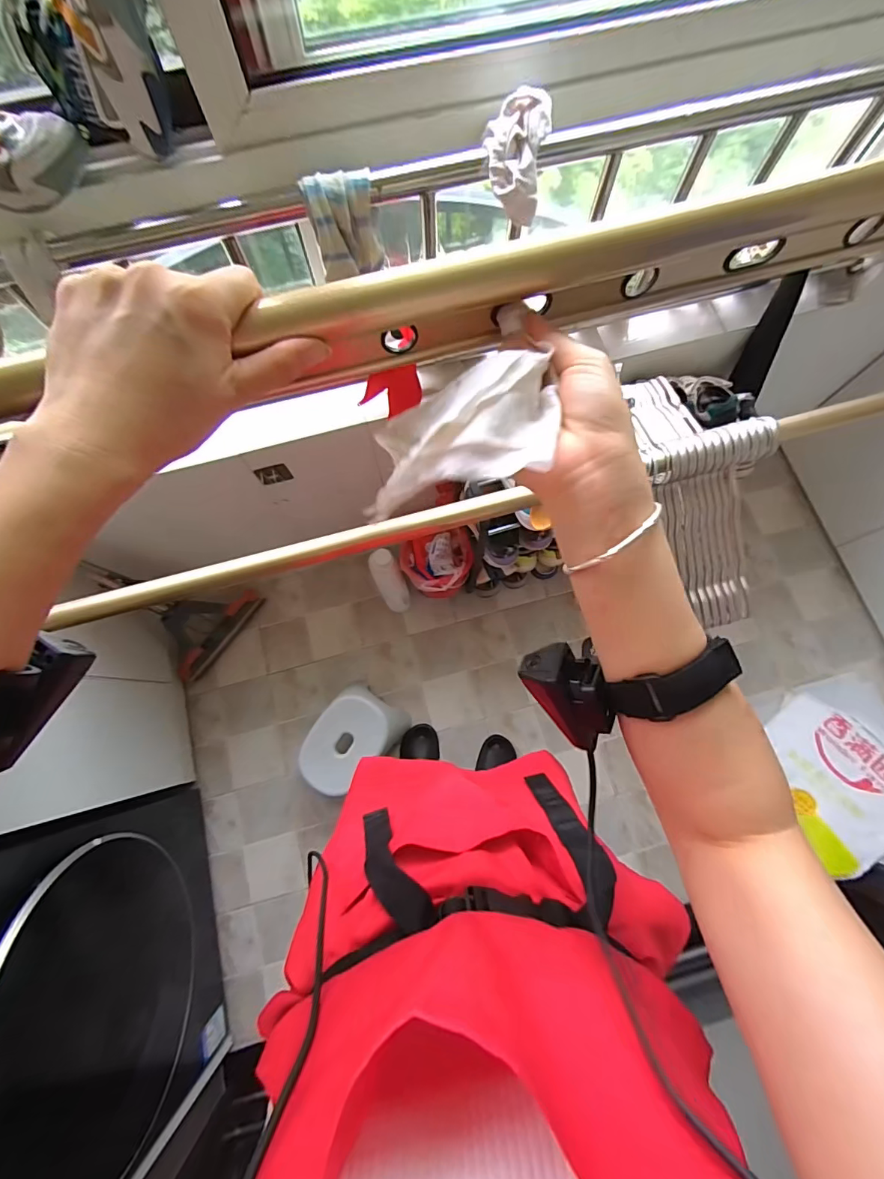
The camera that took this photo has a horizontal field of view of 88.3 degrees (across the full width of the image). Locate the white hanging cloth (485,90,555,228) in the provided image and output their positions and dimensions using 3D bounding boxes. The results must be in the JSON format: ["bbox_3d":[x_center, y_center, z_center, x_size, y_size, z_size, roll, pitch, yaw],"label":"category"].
[{"bbox_3d":[0.088,-0.523,0.553,0.072,0.085,0.089,5,76,2],"label":"white hanging cloth"}]

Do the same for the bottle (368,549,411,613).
[{"bbox_3d":[-0.144,-0.009,1.318,0.080,0.293,0.066,-16,56,-3],"label":"bottle"}]

